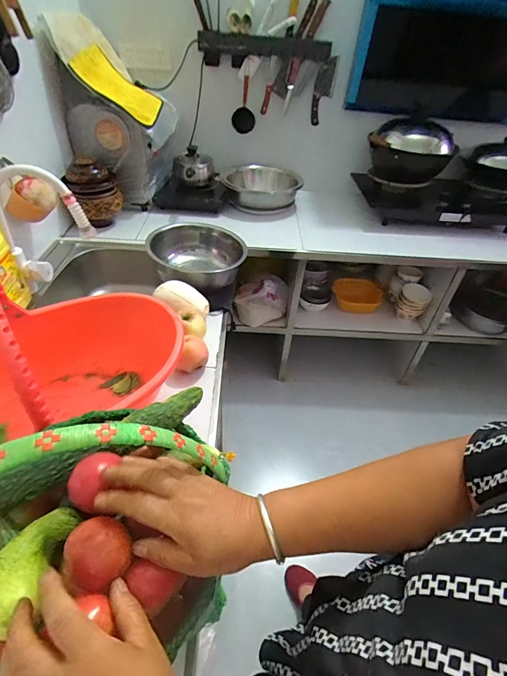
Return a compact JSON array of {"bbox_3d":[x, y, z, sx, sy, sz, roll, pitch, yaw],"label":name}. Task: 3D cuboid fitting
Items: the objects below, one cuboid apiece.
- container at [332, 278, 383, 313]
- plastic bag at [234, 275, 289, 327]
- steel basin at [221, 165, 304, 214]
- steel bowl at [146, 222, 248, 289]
[{"bbox_3d":[0.484,-0.201,1.662,0.228,0.097,0.153,18,43,13],"label":"container"},{"bbox_3d":[0.035,-0.161,1.588,0.228,0.239,0.104,4,42,-1],"label":"plastic bag"},{"bbox_3d":[0.042,-0.673,1.612,0.331,0.120,0.341,3,42,-3],"label":"steel basin"},{"bbox_3d":[-0.163,-0.235,1.088,0.282,0.147,0.269,3,42,-3],"label":"steel bowl"}]

